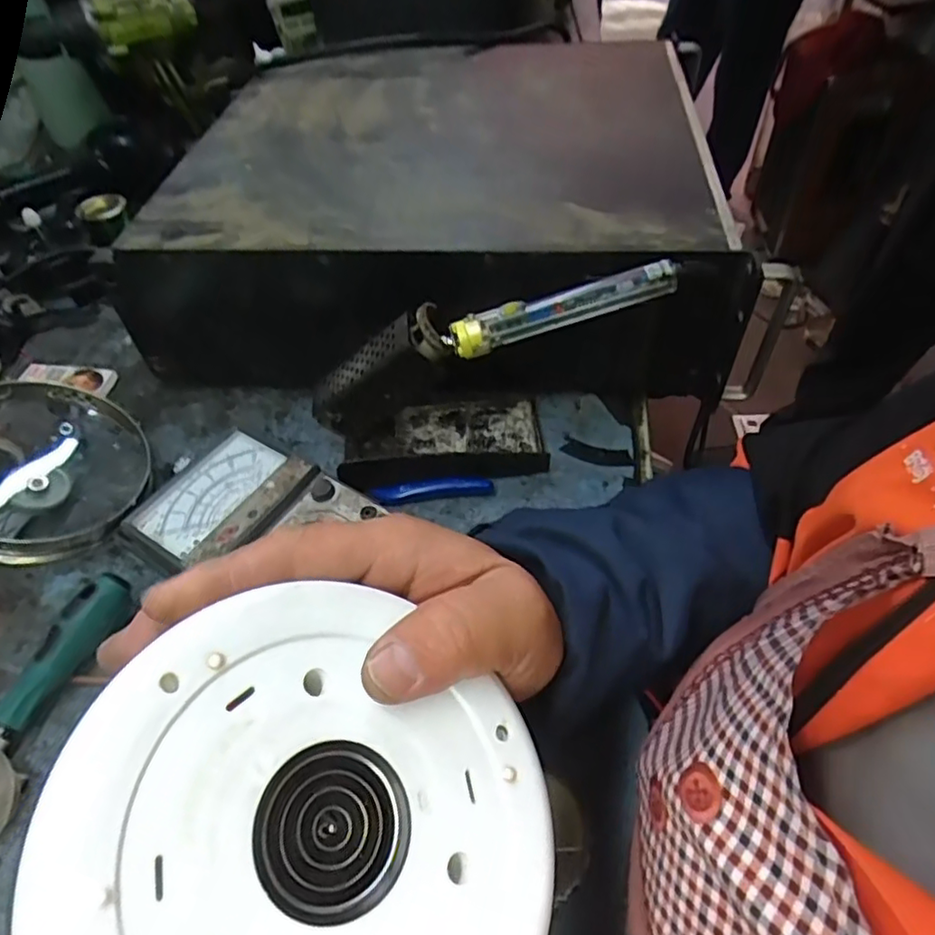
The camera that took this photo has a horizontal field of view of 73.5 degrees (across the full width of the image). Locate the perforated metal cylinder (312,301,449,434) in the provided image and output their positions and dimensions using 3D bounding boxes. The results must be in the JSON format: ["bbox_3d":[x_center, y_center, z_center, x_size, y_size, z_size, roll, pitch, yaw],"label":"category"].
[{"bbox_3d":[-0.062,-0.067,0.431,0.111,0.025,0.032,-32,46,25],"label":"perforated metal cylinder"}]

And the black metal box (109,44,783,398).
[{"bbox_3d":[-0.014,-0.250,0.606,0.469,0.144,0.399,4,51,8],"label":"black metal box"}]

